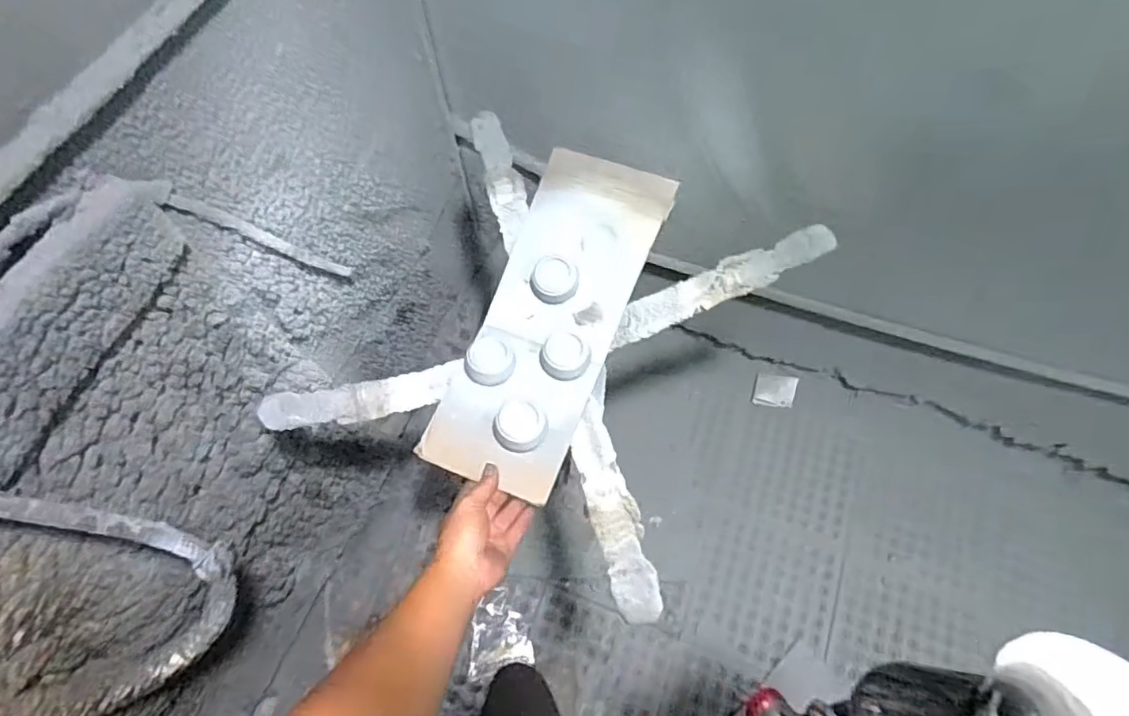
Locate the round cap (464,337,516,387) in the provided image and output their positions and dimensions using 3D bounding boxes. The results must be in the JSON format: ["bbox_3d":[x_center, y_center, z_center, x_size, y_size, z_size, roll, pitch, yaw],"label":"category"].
[{"bbox_3d":[-0.096,0.005,0.730,0.059,0.032,0.053,15,67,7],"label":"round cap"}]

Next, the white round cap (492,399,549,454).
[{"bbox_3d":[-0.053,0.083,0.692,0.059,0.033,0.061,0,66,1],"label":"white round cap"}]

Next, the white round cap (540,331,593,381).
[{"bbox_3d":[0.000,-0.001,0.736,0.057,0.036,0.053,0,66,1],"label":"white round cap"}]

